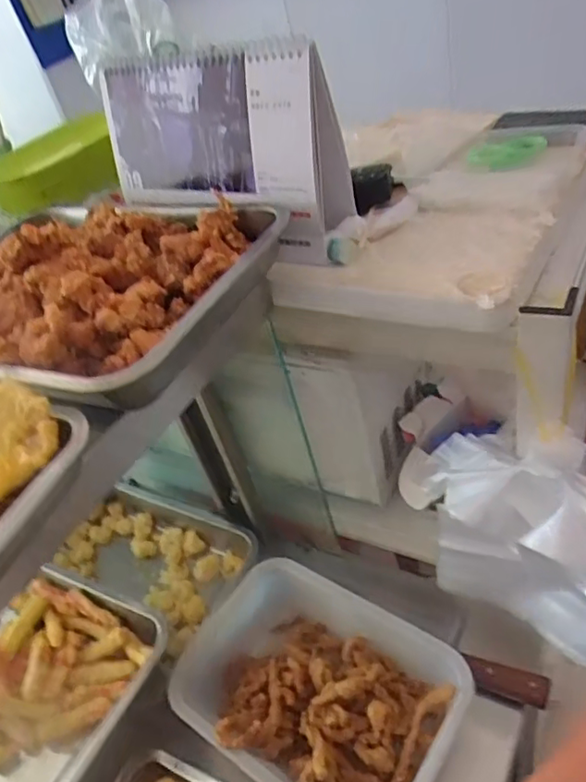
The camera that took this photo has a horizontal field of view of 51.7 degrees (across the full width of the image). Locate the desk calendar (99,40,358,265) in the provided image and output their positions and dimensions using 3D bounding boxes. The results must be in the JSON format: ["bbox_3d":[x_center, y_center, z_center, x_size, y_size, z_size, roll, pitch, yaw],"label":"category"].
[{"bbox_3d":[-0.077,-0.235,0.586,0.262,0.163,0.061,19,45,26],"label":"desk calendar"}]

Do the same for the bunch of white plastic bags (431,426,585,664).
[{"bbox_3d":[0.226,0.141,0.581,0.207,0.220,0.062,27,49,33],"label":"bunch of white plastic bags"}]

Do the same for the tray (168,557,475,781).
[{"bbox_3d":[0.017,0.323,0.657,0.296,0.088,0.209,23,47,30],"label":"tray"}]

